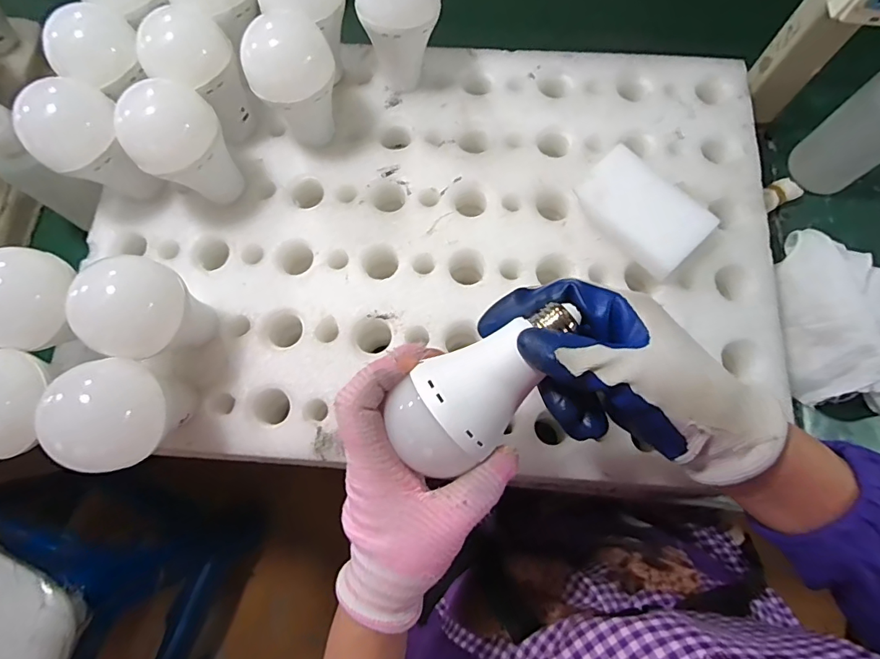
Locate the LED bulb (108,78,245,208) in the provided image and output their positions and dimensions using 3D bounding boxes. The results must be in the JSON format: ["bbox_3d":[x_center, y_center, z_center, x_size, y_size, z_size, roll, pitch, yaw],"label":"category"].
[{"bbox_3d":[-0.191,-0.136,0.361,0.061,0.084,0.058,0,75,1],"label":"LED bulb"}]

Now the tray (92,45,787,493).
[{"bbox_3d":[0.003,-0.078,0.381,0.511,0.028,0.366,4,75,2],"label":"tray"}]

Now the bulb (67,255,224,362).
[{"bbox_3d":[-0.197,-0.009,0.328,0.058,0.087,0.062,0,75,1],"label":"bulb"}]

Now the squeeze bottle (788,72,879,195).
[{"bbox_3d":[0.384,-0.183,0.400,0.070,0.163,0.066,-37,77,-8],"label":"squeeze bottle"}]

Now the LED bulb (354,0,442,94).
[{"bbox_3d":[-0.030,-0.243,0.389,0.064,0.085,0.068,-14,75,-3],"label":"LED bulb"}]

